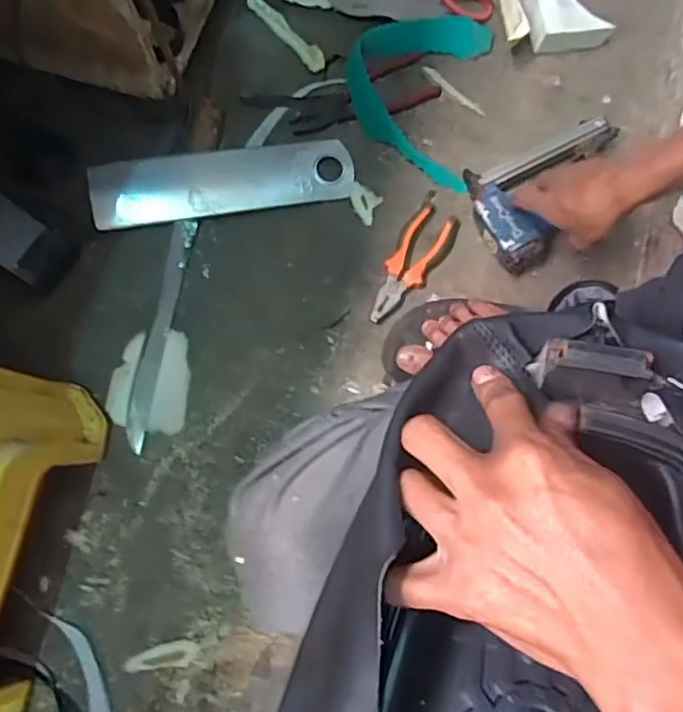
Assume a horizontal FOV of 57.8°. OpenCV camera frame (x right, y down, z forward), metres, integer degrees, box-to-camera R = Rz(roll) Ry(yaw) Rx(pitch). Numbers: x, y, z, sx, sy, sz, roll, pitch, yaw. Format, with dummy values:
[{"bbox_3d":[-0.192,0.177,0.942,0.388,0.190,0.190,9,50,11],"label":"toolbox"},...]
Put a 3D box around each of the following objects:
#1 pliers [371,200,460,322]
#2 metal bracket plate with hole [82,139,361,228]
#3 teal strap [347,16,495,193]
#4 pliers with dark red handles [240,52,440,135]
[{"bbox_3d":[0.081,-0.107,0.728,0.054,0.030,0.156,31,77,6],"label":"pliers"},{"bbox_3d":[-0.139,-0.211,0.744,0.305,0.010,0.080,-11,89,-10],"label":"metal bracket plate with hole"},{"bbox_3d":[0.093,-0.340,0.782,0.169,0.037,0.234,14,76,2],"label":"teal strap"},{"bbox_3d":[0.002,-0.327,0.786,0.240,0.020,0.069,-18,77,-6],"label":"pliers with dark red handles"}]

